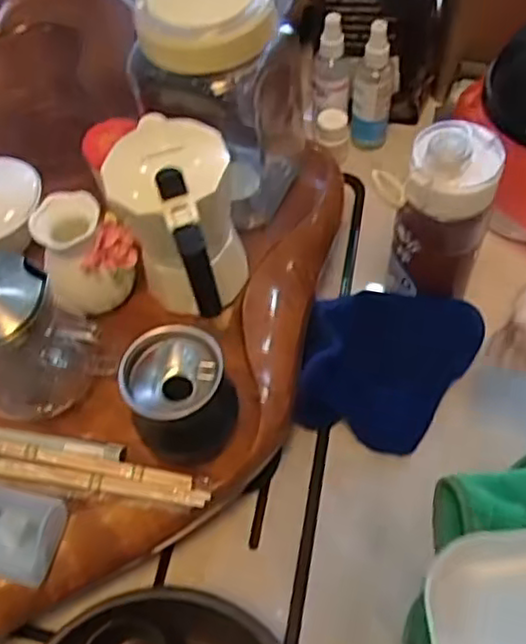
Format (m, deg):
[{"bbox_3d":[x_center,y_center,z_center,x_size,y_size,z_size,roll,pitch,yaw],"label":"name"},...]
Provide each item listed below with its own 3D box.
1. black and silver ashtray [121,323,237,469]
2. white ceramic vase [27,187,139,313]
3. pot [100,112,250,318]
[{"bbox_3d":[-0.054,0.050,0.455,0.066,0.078,0.066,-2,58,3],"label":"black and silver ashtray"},{"bbox_3d":[-0.133,-0.053,0.522,0.069,0.074,0.058,-15,58,-5],"label":"white ceramic vase"},{"bbox_3d":[-0.057,-0.062,0.491,0.082,0.145,0.130,-10,58,-2],"label":"pot"}]

